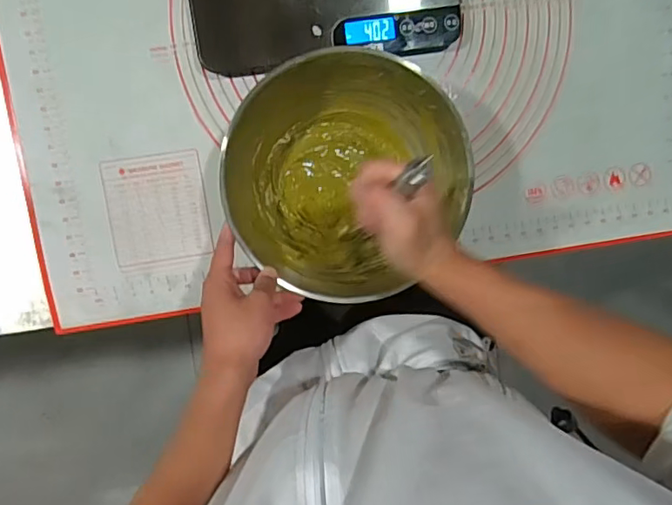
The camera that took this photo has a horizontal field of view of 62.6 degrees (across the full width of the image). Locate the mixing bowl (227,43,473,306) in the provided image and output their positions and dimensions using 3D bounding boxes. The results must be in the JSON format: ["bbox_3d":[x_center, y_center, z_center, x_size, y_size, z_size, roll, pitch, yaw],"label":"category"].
[{"bbox_3d":[0.007,-0.084,0.578,0.228,0.088,0.219,0,97,-3],"label":"mixing bowl"}]

